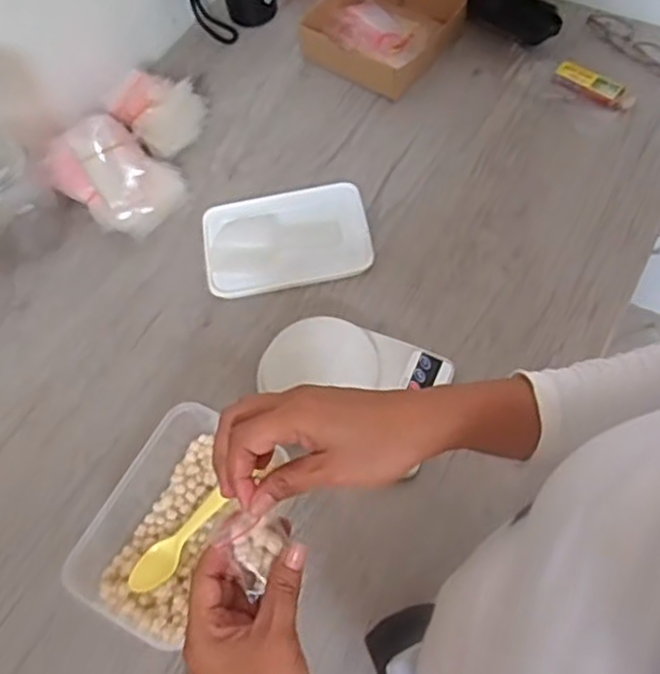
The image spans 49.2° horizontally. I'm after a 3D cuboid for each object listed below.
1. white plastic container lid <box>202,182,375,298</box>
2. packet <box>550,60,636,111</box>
[{"bbox_3d":[-0.050,-0.115,0.821,0.185,0.011,0.126,-9,64,-3],"label":"white plastic container lid"},{"bbox_3d":[0.324,-0.306,0.883,0.100,0.012,0.035,29,68,15],"label":"packet"}]

